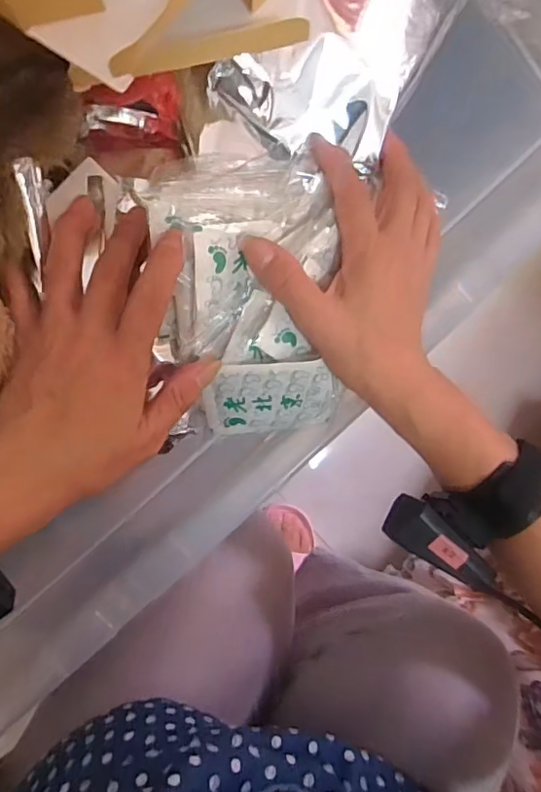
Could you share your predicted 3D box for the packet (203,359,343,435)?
[{"bbox_3d":[0.001,0.001,0.335,0.080,0.007,0.053,-3,132,-1],"label":"packet"}]

